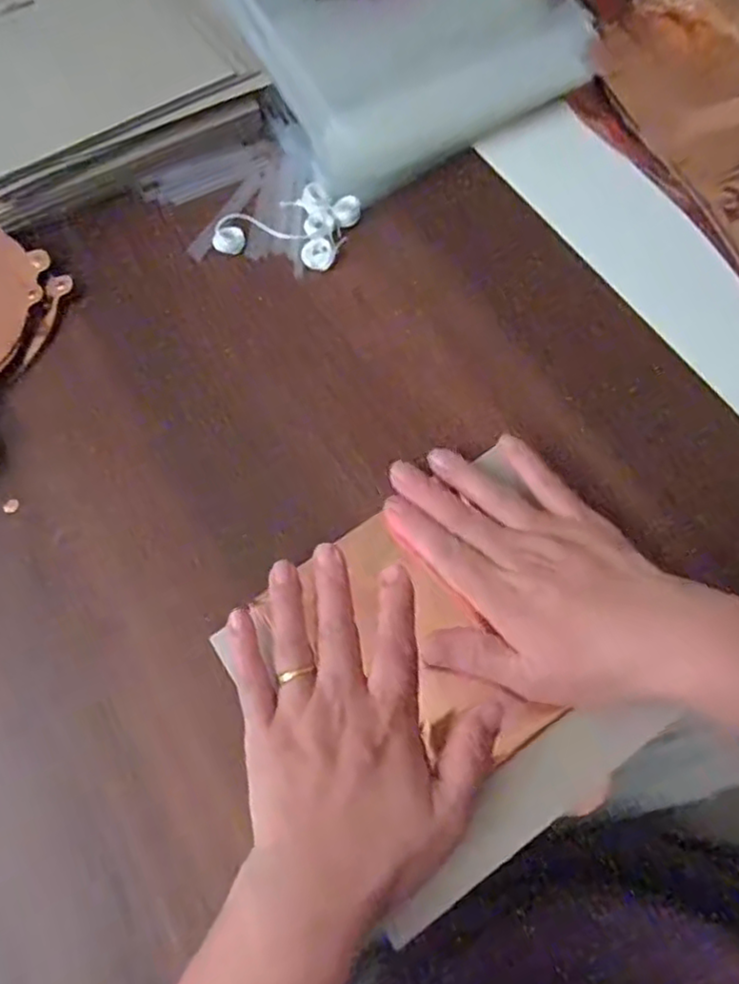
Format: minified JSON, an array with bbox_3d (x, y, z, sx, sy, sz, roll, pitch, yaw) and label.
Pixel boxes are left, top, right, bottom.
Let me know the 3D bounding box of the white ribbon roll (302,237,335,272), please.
[{"bbox_3d":[-0.033,-0.153,0.426,0.020,0.010,0.019,0,67,1],"label":"white ribbon roll"}]

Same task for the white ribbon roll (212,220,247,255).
[{"bbox_3d":[-0.091,-0.165,0.431,0.022,0.005,0.020,0,67,1],"label":"white ribbon roll"}]

